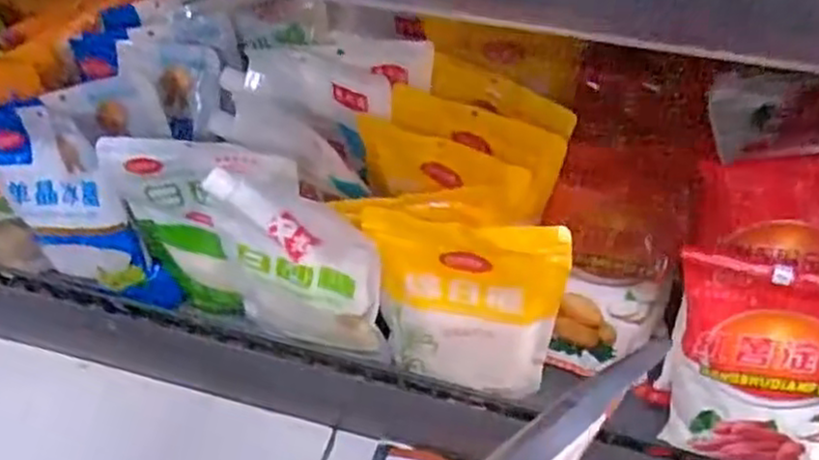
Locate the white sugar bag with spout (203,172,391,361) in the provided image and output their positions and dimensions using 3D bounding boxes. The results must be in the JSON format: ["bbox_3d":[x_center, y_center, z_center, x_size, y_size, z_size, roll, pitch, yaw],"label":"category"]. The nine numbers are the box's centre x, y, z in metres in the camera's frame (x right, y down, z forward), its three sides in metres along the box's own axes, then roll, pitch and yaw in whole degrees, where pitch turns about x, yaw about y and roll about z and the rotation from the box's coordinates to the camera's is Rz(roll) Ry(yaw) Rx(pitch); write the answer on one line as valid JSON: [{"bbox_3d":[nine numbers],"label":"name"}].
[{"bbox_3d":[-0.084,0.038,0.604,0.130,0.188,0.036,18,58,16],"label":"white sugar bag with spout"}]

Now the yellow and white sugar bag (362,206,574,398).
[{"bbox_3d":[0.043,0.062,0.570,0.135,0.178,0.042,7,55,9],"label":"yellow and white sugar bag"}]

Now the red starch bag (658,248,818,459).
[{"bbox_3d":[0.249,0.102,0.524,0.139,0.182,0.049,19,25,22],"label":"red starch bag"}]

